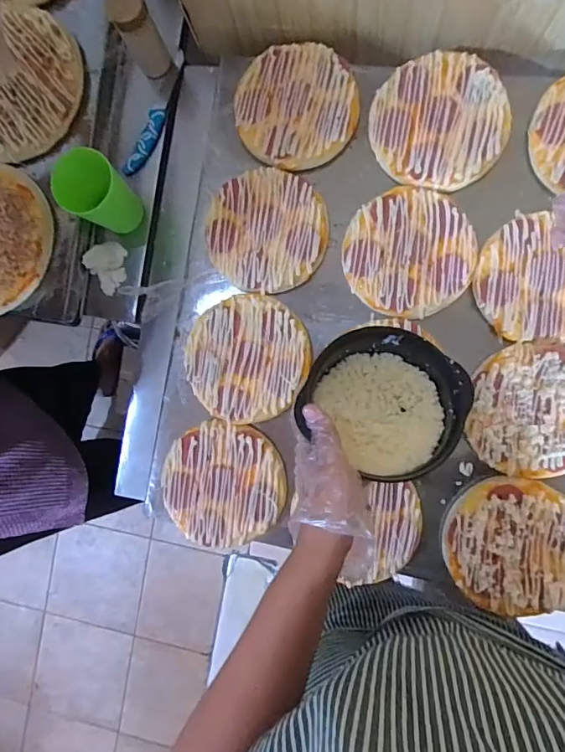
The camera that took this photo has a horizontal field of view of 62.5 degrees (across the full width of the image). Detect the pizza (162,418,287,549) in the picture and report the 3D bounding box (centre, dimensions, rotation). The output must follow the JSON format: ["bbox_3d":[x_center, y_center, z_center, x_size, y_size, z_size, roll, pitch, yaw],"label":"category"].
[{"bbox_3d":[-0.071,0.130,0.564,0.146,0.012,0.144,0,89,8],"label":"pizza"}]

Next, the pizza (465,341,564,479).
[{"bbox_3d":[0.285,0.038,0.519,0.140,0.011,0.146,7,90,8],"label":"pizza"}]

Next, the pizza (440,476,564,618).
[{"bbox_3d":[0.259,0.190,0.514,0.150,0.007,0.142,0,89,8],"label":"pizza"}]

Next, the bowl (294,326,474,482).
[{"bbox_3d":[0.098,0.021,0.451,0.141,0.073,0.131,0,89,8],"label":"bowl"}]

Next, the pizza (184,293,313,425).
[{"bbox_3d":[-0.043,-0.022,0.565,0.147,0.008,0.150,0,89,8],"label":"pizza"}]

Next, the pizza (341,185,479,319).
[{"bbox_3d":[0.148,-0.143,0.544,0.148,0.014,0.142,0,89,8],"label":"pizza"}]

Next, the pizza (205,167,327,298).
[{"bbox_3d":[-0.019,-0.176,0.560,0.141,0.006,0.146,-9,88,8],"label":"pizza"}]

